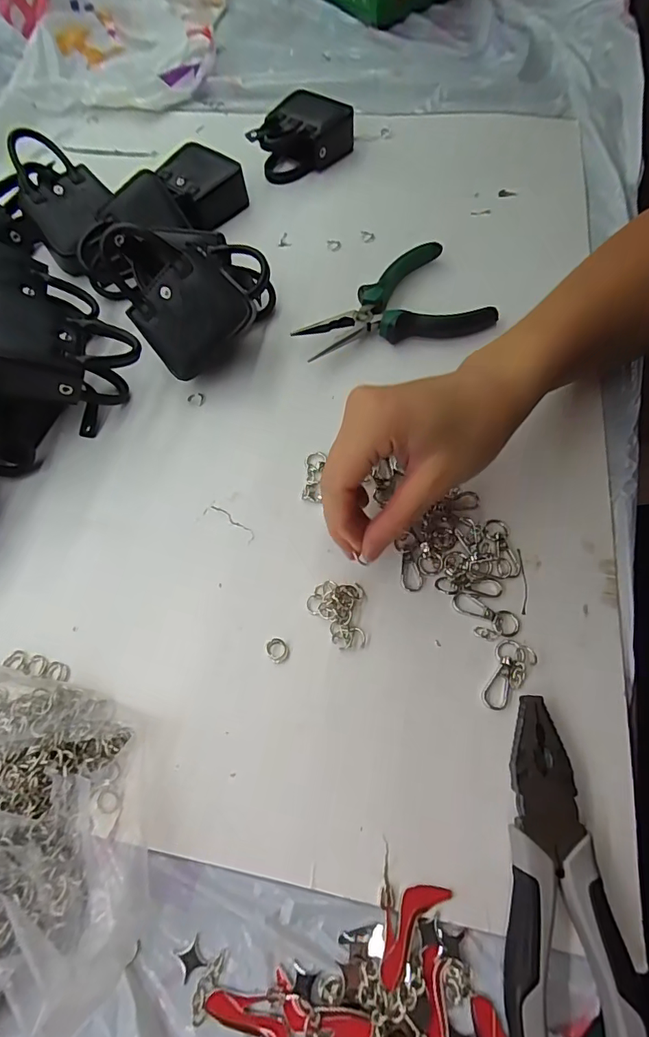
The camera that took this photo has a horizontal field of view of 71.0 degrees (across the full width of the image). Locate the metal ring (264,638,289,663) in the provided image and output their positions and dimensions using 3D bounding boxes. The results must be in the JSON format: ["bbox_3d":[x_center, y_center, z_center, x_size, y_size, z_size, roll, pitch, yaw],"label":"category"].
[{"bbox_3d":[-0.029,0.078,0.275,0.015,0.004,0.014,-1,65,3],"label":"metal ring"}]

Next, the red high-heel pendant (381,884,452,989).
[{"bbox_3d":[0.039,0.193,0.216,0.018,0.004,0.046,39,73,18],"label":"red high-heel pendant"}]

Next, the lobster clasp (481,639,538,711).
[{"bbox_3d":[0.103,0.088,0.258,0.021,0.004,0.042,34,71,17],"label":"lobster clasp"}]

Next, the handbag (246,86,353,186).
[{"bbox_3d":[-0.025,-0.385,0.458,0.072,0.034,0.095,38,73,18],"label":"handbag"}]

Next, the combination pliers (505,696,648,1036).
[{"bbox_3d":[0.107,0.185,0.206,0.050,0.021,0.188,2,65,4],"label":"combination pliers"}]

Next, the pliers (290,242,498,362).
[{"bbox_3d":[0.051,-0.170,0.371,0.147,0.021,0.093,-22,66,-7],"label":"pliers"}]

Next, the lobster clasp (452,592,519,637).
[{"bbox_3d":[0.097,0.057,0.273,0.040,0.004,0.015,22,68,13],"label":"lobster clasp"}]

